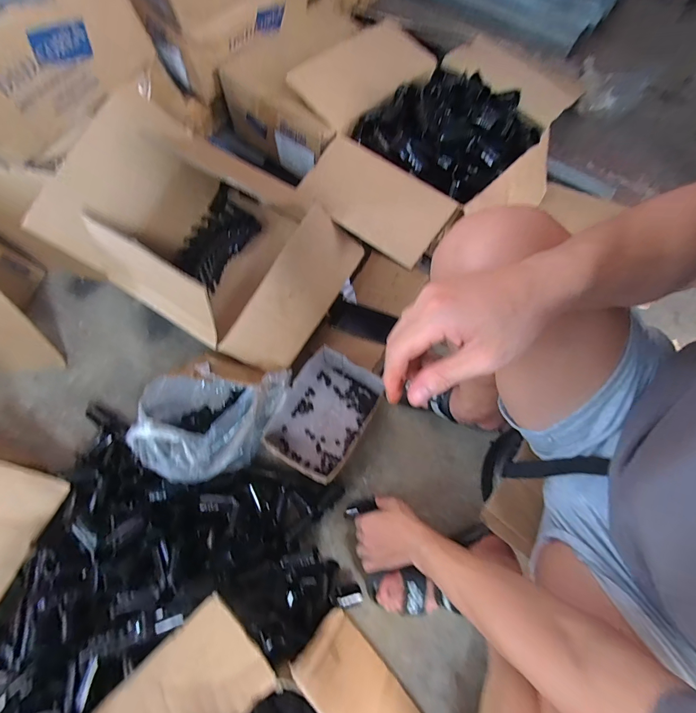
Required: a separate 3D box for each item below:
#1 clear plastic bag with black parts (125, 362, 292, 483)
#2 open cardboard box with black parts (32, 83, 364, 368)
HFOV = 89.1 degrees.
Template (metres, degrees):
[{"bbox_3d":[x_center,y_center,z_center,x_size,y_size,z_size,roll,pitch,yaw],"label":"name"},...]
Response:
[{"bbox_3d":[-0.238,0.114,0.629,0.248,0.140,0.201,4,71,0],"label":"clear plastic bag with black parts"},{"bbox_3d":[-0.260,-0.207,0.673,0.467,0.249,0.305,30,73,9],"label":"open cardboard box with black parts"}]

